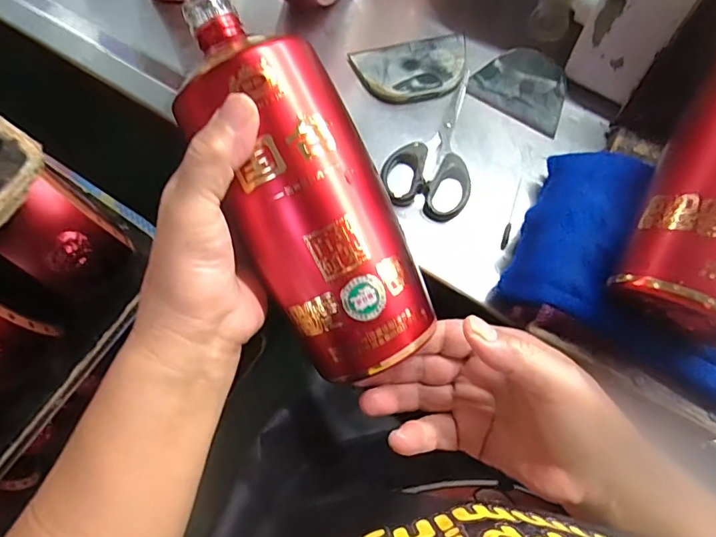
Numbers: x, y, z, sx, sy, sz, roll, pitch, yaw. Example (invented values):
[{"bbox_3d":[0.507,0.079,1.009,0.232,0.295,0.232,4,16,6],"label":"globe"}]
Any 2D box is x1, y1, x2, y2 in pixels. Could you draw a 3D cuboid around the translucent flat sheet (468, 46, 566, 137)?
[{"bbox_3d":[0.135,-0.148,0.394,0.077,0.004,0.059,34,86,12],"label":"translucent flat sheet"}]

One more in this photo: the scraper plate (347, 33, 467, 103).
[{"bbox_3d":[0.046,-0.164,0.402,0.095,0.013,0.060,-11,72,-2],"label":"scraper plate"}]

